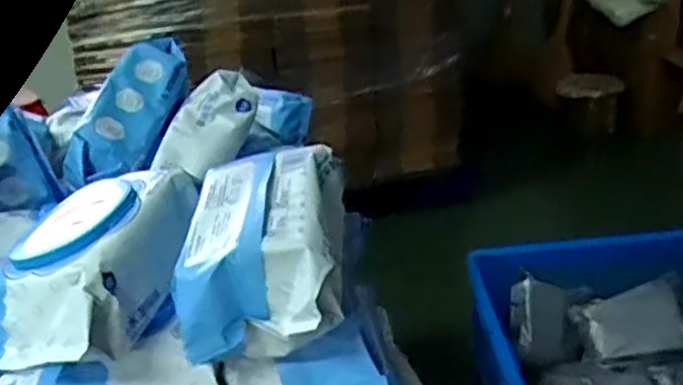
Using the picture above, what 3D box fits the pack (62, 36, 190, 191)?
[{"bbox_3d":[-0.209,-0.072,0.711,0.073,0.063,0.186,26,54,-10],"label":"pack"}]

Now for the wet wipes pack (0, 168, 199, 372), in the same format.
[{"bbox_3d":[-0.180,0.041,0.496,0.117,0.049,0.162,-1,25,9],"label":"wet wipes pack"}]

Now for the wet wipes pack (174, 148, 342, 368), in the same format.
[{"bbox_3d":[-0.051,0.036,0.501,0.108,0.074,0.171,-3,25,3],"label":"wet wipes pack"}]

